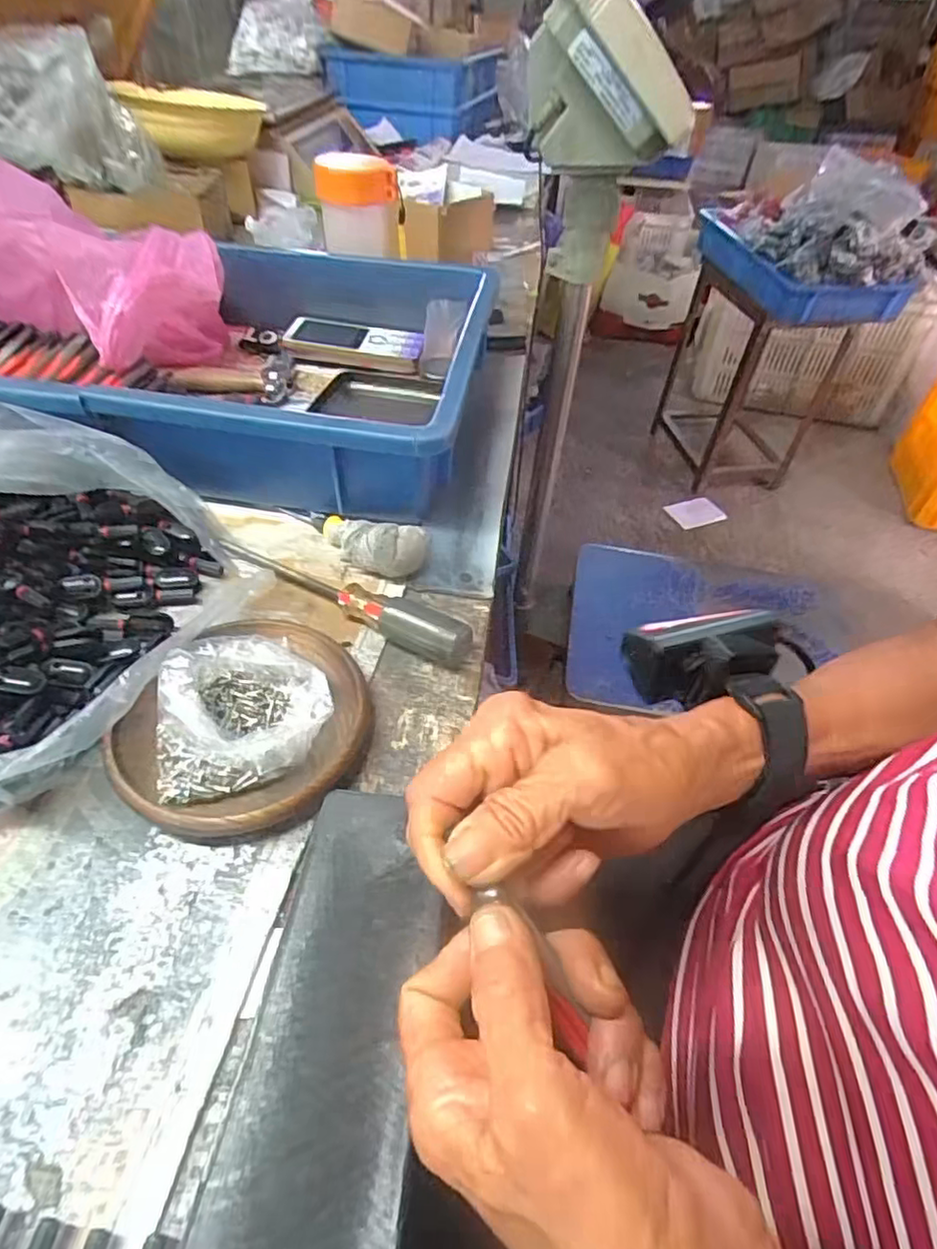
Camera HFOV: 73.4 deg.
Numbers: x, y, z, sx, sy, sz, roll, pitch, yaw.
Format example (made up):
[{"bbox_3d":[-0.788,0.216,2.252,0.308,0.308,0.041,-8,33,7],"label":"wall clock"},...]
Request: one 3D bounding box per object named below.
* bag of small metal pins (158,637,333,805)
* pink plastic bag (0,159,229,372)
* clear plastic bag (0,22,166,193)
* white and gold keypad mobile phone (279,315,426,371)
[{"bbox_3d":[-0.103,0.038,0.290,0.076,0.039,0.078,-10,49,-13],"label":"bag of small metal pins"},{"bbox_3d":[-0.264,-0.261,0.456,0.174,0.143,0.176,13,48,7],"label":"pink plastic bag"},{"bbox_3d":[-0.435,-0.532,0.653,0.176,0.113,0.128,-24,53,-24],"label":"clear plastic bag"},{"bbox_3d":[-0.102,-0.248,0.556,0.125,0.018,0.058,6,47,1],"label":"white and gold keypad mobile phone"}]

